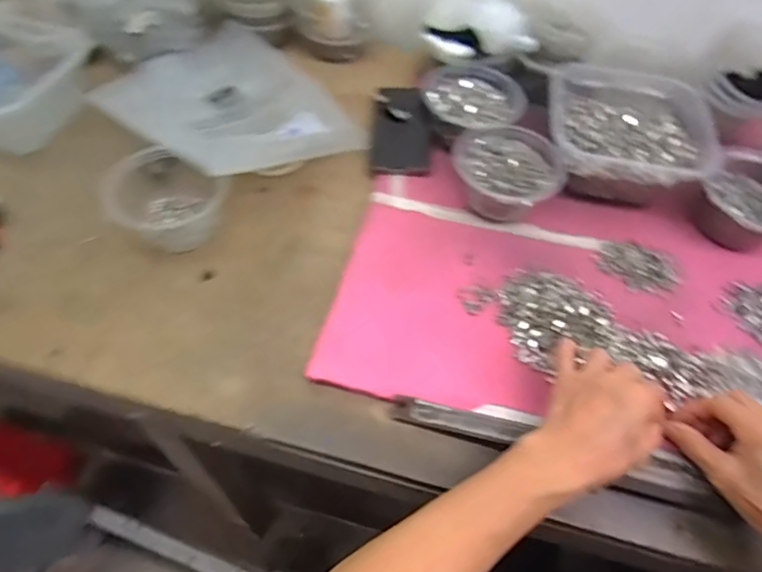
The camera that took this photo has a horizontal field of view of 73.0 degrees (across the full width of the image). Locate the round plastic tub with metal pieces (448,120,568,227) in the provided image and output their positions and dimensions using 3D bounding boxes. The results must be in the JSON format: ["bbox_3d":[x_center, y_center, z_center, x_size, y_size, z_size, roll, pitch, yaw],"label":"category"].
[{"bbox_3d":[0.134,-0.126,0.568,0.115,0.046,0.109,2,55,-3],"label":"round plastic tub with metal pieces"}]

